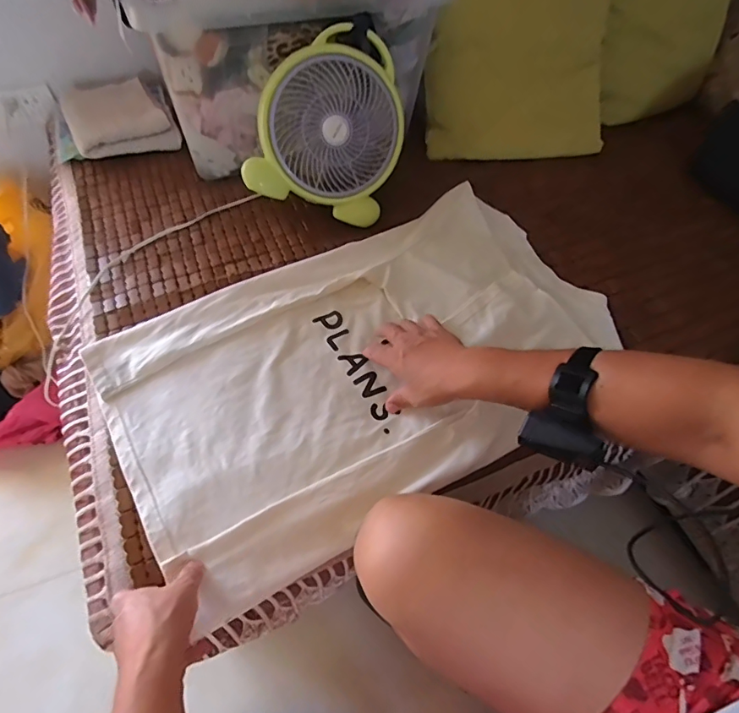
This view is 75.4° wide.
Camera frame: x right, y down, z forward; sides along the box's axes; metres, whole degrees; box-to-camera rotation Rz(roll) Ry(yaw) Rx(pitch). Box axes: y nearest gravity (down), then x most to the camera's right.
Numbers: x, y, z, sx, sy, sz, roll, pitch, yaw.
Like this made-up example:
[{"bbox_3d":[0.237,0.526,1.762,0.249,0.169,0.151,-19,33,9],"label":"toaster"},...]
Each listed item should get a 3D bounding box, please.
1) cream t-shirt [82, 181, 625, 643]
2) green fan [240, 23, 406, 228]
[{"bbox_3d":[0.011,-0.003,0.655,0.664,0.056,0.367,-26,62,-20],"label":"cream t-shirt"},{"bbox_3d":[-0.053,-0.342,0.709,0.208,0.244,0.069,12,25,-20],"label":"green fan"}]

